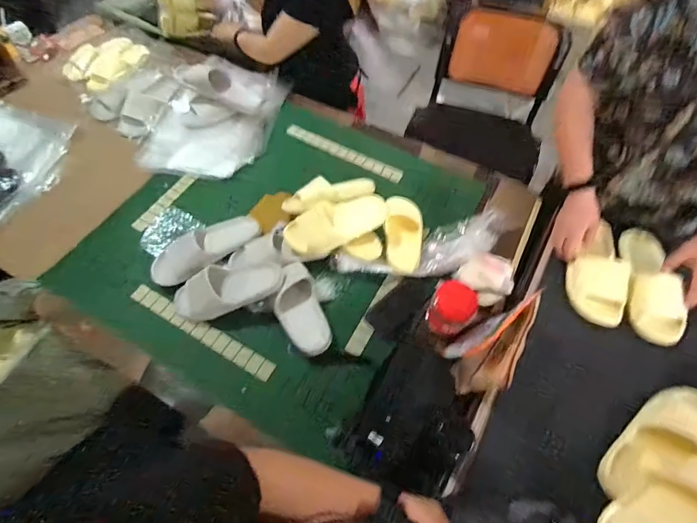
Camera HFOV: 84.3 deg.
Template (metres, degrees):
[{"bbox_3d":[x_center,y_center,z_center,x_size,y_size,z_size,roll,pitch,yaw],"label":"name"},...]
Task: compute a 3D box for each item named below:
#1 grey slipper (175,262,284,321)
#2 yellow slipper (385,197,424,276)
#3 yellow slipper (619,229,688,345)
[{"bbox_3d":[-0.282,0.059,0.901,0.255,0.092,0.112,-19,62,-12],"label":"grey slipper"},{"bbox_3d":[0.144,-0.073,1.009,0.097,0.056,0.222,5,60,2],"label":"yellow slipper"},{"bbox_3d":[0.656,0.037,0.845,0.102,0.065,0.271,4,60,2],"label":"yellow slipper"}]

